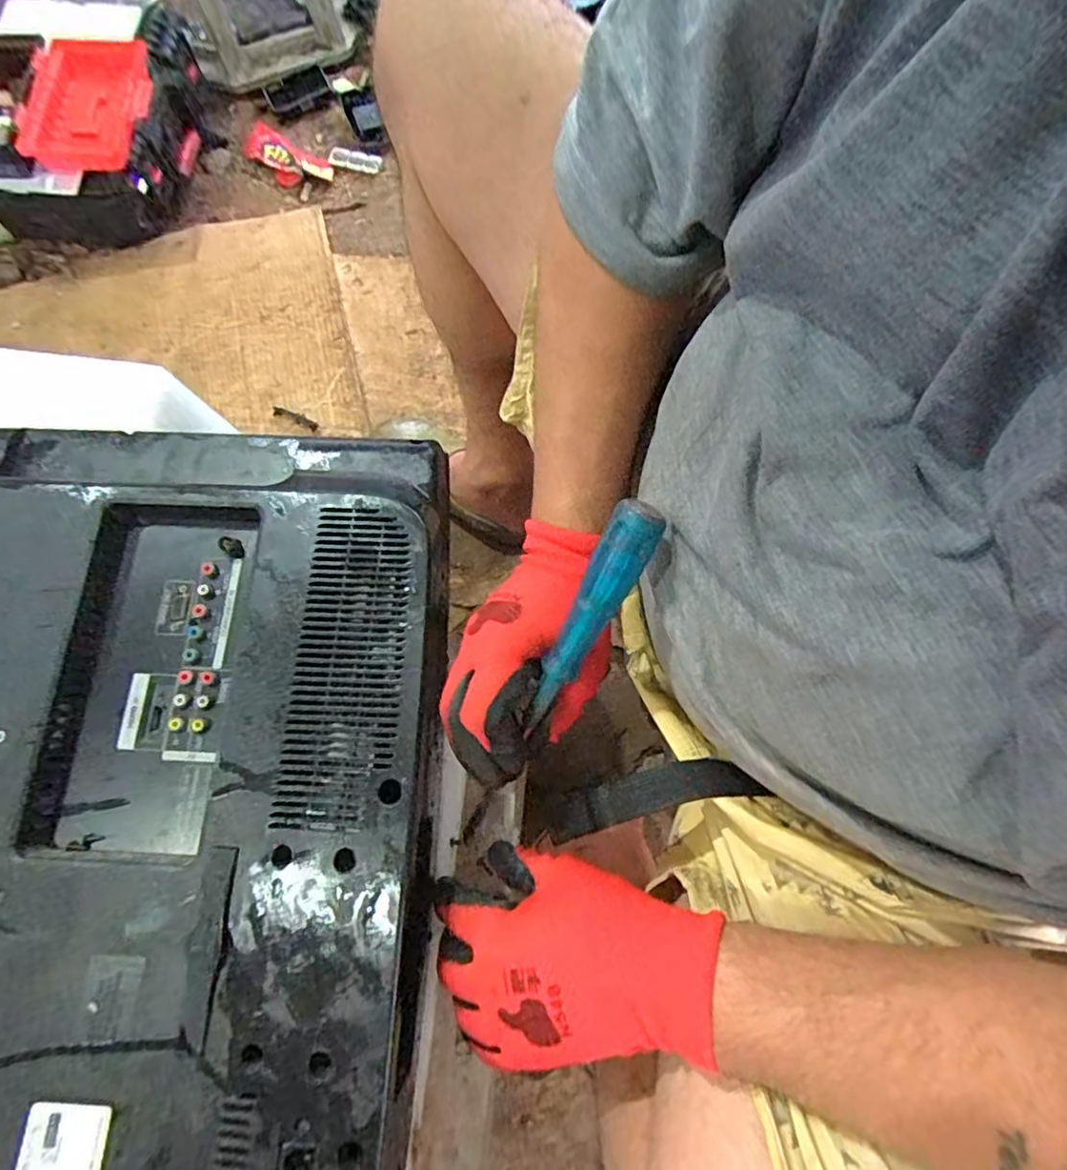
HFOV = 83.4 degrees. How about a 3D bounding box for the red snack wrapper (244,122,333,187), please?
[{"bbox_3d":[-0.414,-0.704,0.989,0.152,0.031,0.072,31,76,8],"label":"red snack wrapper"}]

